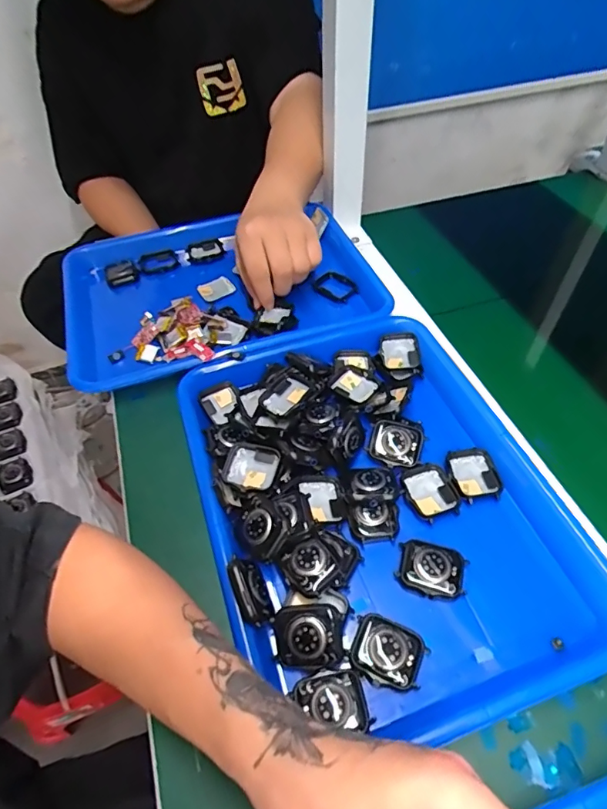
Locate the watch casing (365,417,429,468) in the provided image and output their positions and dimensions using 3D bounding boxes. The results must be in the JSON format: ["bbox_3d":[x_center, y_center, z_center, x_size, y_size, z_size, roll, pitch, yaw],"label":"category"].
[{"bbox_3d":[0.079,0.031,0.410,0.047,0.014,0.041,12,52,14],"label":"watch casing"}]

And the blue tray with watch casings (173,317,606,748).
[{"bbox_3d":[0.054,0.065,0.379,0.259,0.042,0.329,-18,52,-10],"label":"blue tray with watch casings"}]

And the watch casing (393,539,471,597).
[{"bbox_3d":[0.091,0.117,0.343,0.047,0.014,0.036,9,52,11],"label":"watch casing"}]

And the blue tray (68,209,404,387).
[{"bbox_3d":[-0.095,-0.138,0.563,0.351,0.043,0.265,-15,51,-8],"label":"blue tray"}]

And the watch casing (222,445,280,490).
[{"bbox_3d":[-0.041,0.049,0.381,0.044,0.008,0.036,12,52,13],"label":"watch casing"}]

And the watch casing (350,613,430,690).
[{"bbox_3d":[0.054,0.160,0.310,0.045,0.015,0.037,17,54,17],"label":"watch casing"}]

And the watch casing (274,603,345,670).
[{"bbox_3d":[0.003,0.149,0.309,0.042,0.009,0.036,-7,69,3],"label":"watch casing"}]

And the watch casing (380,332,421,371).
[{"bbox_3d":[0.095,-0.051,0.472,0.037,0.013,0.040,-7,50,-2],"label":"watch casing"}]

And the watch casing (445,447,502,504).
[{"bbox_3d":[0.139,0.057,0.394,0.037,0.005,0.046,-11,51,-5],"label":"watch casing"}]

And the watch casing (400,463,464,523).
[{"bbox_3d":[0.099,0.068,0.381,0.041,0.009,0.046,-22,52,-13],"label":"watch casing"}]

